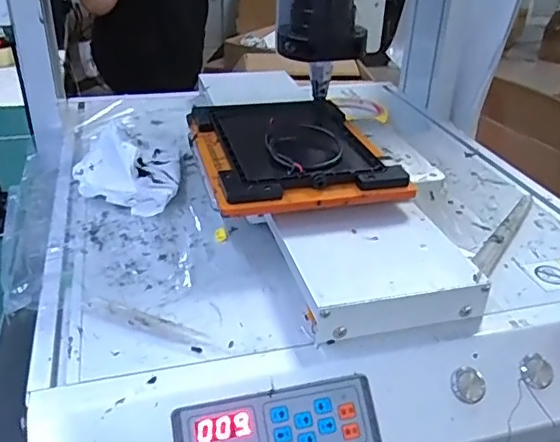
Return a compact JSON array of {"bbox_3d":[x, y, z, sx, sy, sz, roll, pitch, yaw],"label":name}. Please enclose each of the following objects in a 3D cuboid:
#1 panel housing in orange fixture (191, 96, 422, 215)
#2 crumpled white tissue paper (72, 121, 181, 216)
[{"bbox_3d":[0.007,-0.065,0.486,0.149,0.024,0.186,-7,31,-14],"label":"panel housing in orange fixture"},{"bbox_3d":[-0.137,-0.051,0.513,0.090,0.044,0.121,-3,31,-8],"label":"crumpled white tissue paper"}]

